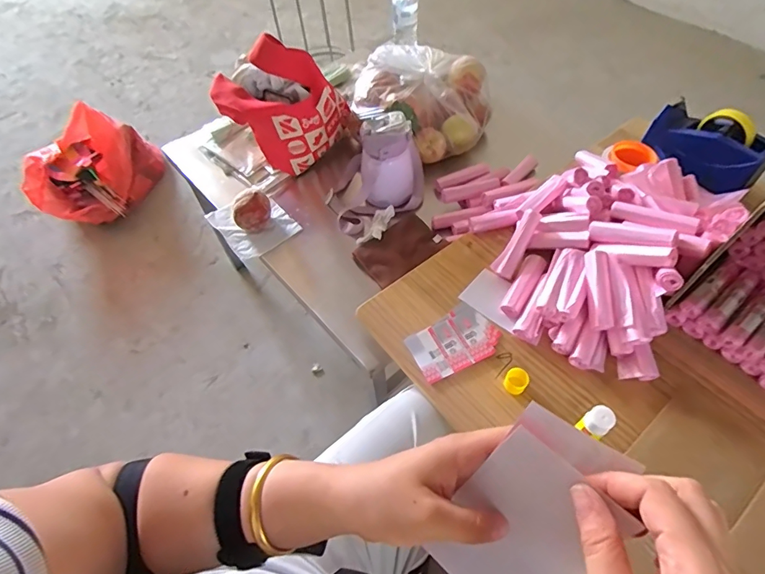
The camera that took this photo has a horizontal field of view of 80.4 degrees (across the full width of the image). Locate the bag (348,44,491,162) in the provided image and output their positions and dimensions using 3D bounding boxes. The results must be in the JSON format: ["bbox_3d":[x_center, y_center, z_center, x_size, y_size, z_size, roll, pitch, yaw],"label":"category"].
[{"bbox_3d":[0.084,-0.414,1.001,0.300,0.123,0.224,19,60,16],"label":"bag"}]

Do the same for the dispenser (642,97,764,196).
[{"bbox_3d":[0.578,-0.258,0.813,0.090,0.085,0.196,-33,60,-17],"label":"dispenser"}]

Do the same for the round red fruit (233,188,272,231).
[{"bbox_3d":[-0.259,-0.152,0.905,0.072,0.079,0.066,-2,56,3],"label":"round red fruit"}]

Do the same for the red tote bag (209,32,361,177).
[{"bbox_3d":[-0.199,-0.361,0.953,0.266,0.243,0.112,-8,56,-1],"label":"red tote bag"}]

